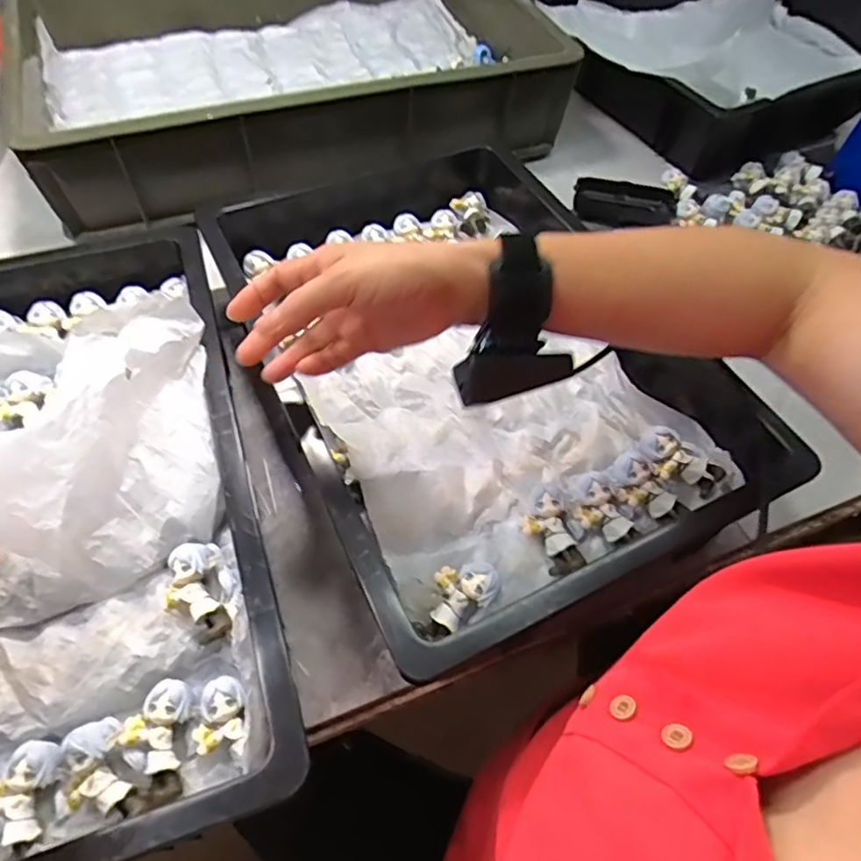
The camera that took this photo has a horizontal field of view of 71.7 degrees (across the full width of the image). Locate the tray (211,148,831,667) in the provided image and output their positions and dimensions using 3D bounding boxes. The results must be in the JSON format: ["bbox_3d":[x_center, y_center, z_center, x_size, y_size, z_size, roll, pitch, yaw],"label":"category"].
[{"bbox_3d":[0.024,-0.062,0.498,0.298,0.089,0.442,-22,60,-16],"label":"tray"}]

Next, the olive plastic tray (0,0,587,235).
[{"bbox_3d":[-0.169,-0.426,0.685,0.550,0.122,0.372,-12,57,-10],"label":"olive plastic tray"}]

